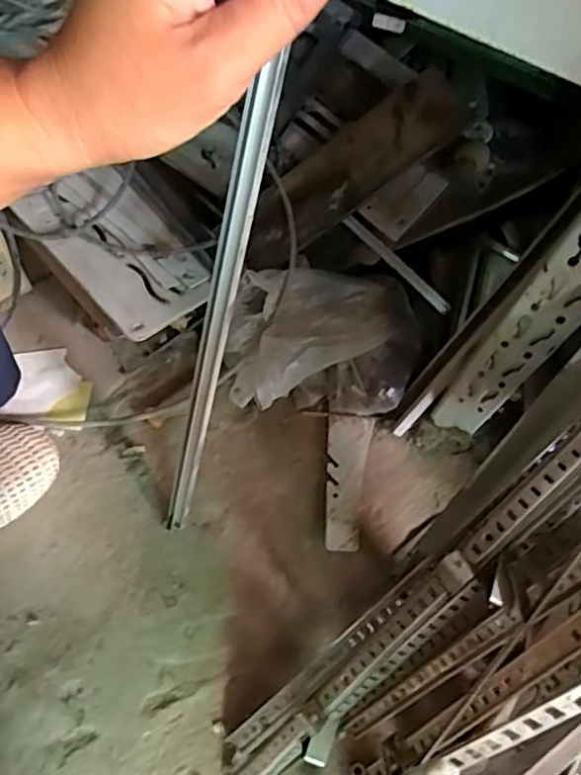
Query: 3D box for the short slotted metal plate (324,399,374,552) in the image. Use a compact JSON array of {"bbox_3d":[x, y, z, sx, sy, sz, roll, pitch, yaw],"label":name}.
[{"bbox_3d":[0.067,0.099,0.688,0.051,0.008,0.170,5,65,-5],"label":"short slotted metal plate"}]

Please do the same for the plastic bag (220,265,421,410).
[{"bbox_3d":[0.038,-0.045,0.695,0.215,0.126,0.145,6,65,-1],"label":"plastic bag"}]

